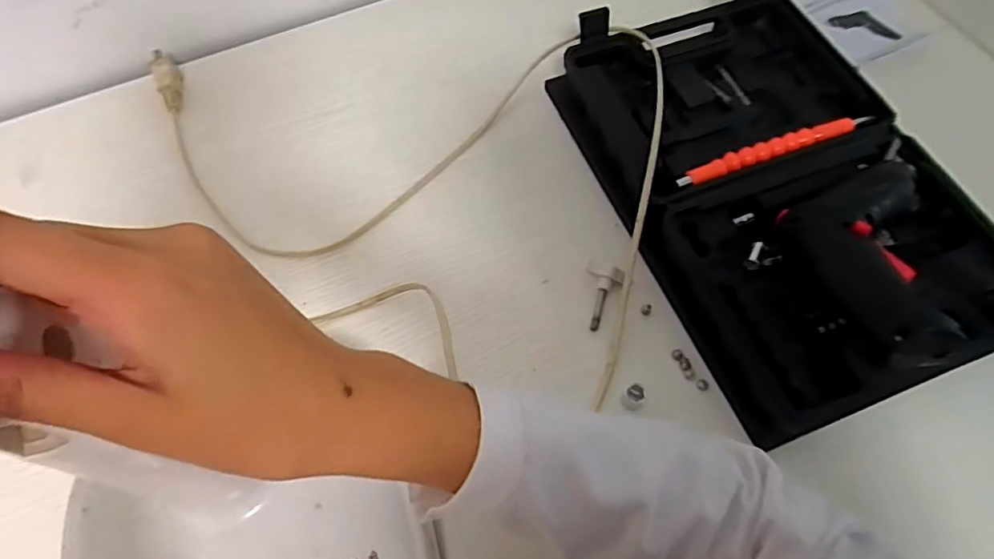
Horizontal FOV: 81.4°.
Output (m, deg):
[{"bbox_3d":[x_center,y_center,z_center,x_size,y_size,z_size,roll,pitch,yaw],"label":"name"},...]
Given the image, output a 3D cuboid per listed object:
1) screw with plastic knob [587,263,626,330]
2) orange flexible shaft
[{"bbox_3d":[0.074,0.012,0.410,0.026,0.010,0.048,11,76,6],"label":"screw with plastic knob"},{"bbox_3d":[0.209,-0.100,0.440,0.157,0.012,0.017,-19,64,-10],"label":"orange flexible shaft"}]

